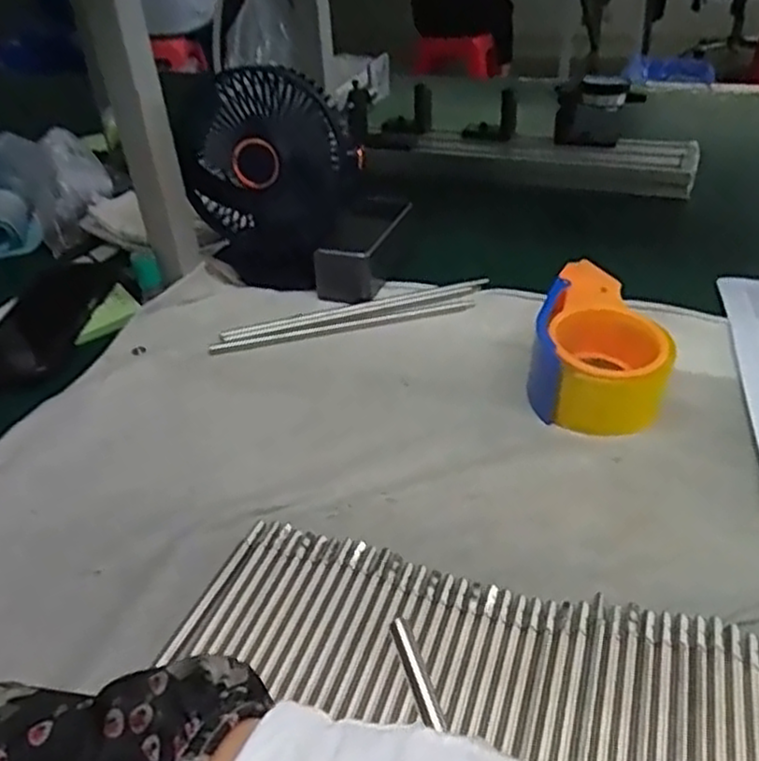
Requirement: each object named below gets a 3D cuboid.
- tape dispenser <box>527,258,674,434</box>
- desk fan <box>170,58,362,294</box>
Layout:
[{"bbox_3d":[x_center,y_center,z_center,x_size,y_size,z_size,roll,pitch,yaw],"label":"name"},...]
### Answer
[{"bbox_3d":[0.160,-0.025,0.533,0.094,0.056,0.134,12,38,22],"label":"tape dispenser"},{"bbox_3d":[-0.095,-0.175,0.658,0.142,0.185,0.099,-11,36,-9],"label":"desk fan"}]

